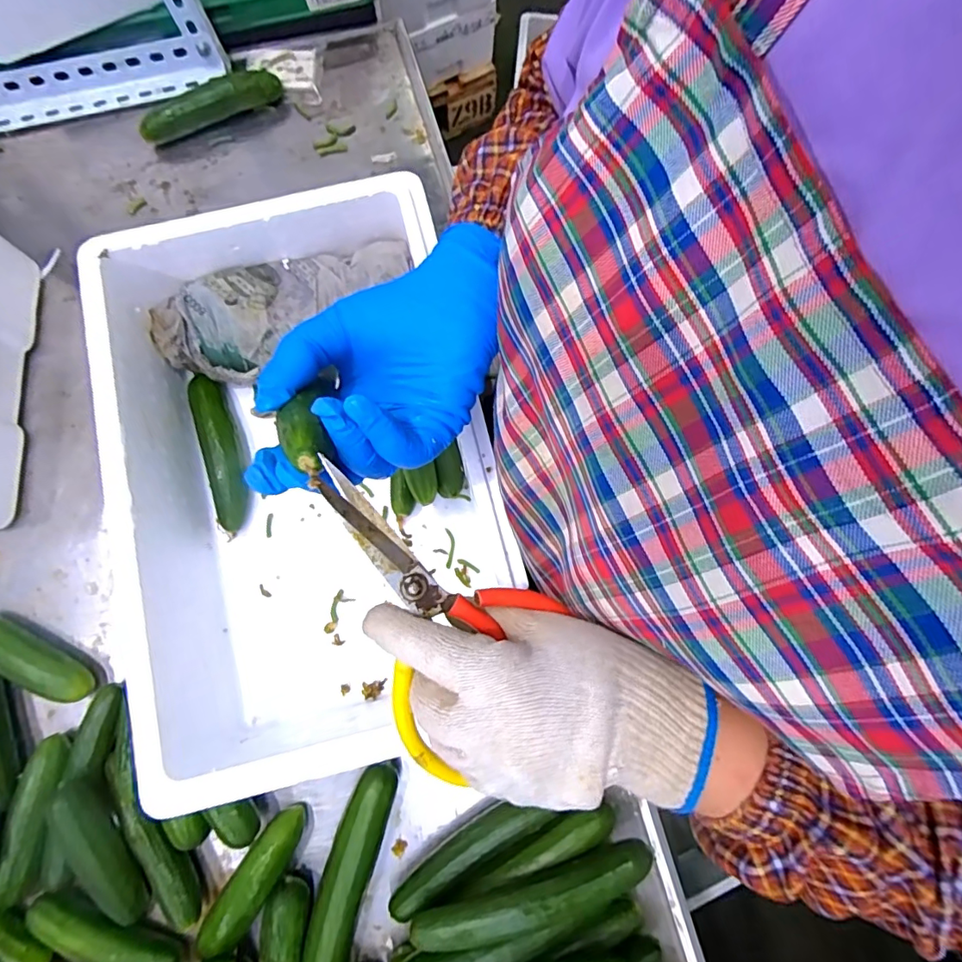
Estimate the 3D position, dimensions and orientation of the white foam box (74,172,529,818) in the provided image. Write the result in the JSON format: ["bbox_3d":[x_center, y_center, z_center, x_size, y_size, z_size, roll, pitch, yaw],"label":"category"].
[{"bbox_3d":[-0.130,0.004,0.409,0.267,0.111,0.437,-14,79,-4],"label":"white foam box"}]

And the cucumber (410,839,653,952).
[{"bbox_3d":[0.041,0.314,0.382,0.182,0.035,0.030,-16,79,-4],"label":"cucumber"}]

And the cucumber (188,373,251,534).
[{"bbox_3d":[-0.232,-0.029,0.452,0.031,0.034,0.141,-17,80,-4],"label":"cucumber"}]

